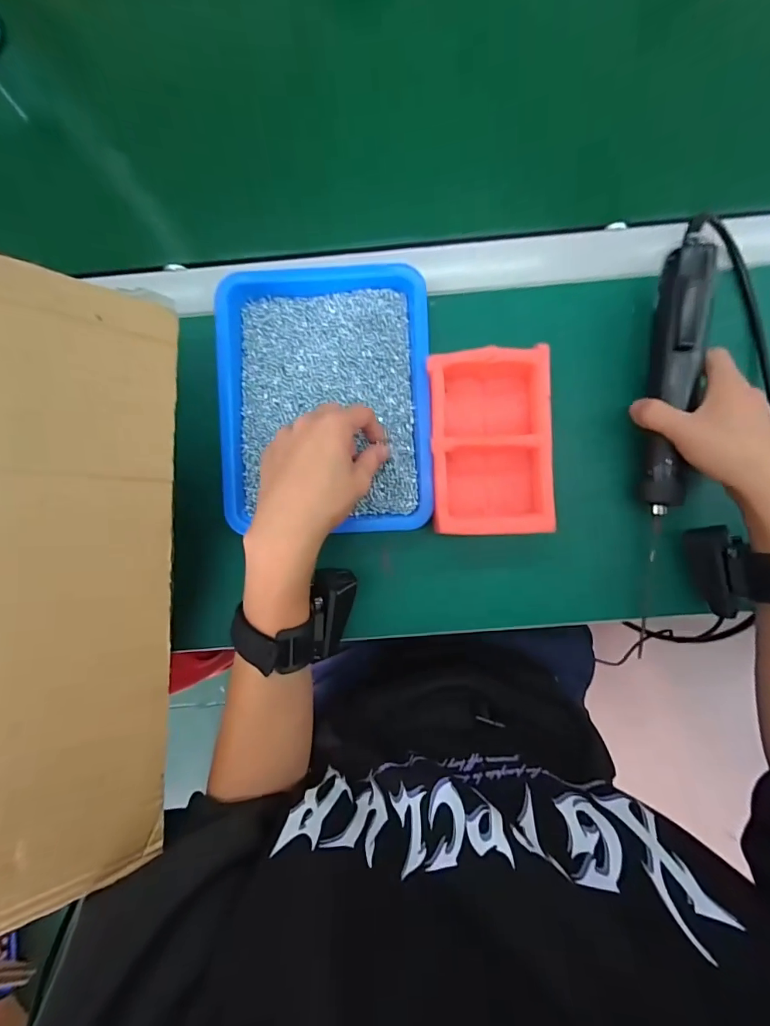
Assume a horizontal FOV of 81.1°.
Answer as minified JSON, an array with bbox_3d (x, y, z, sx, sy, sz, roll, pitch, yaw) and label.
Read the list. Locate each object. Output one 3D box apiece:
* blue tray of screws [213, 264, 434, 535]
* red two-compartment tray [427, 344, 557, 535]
[{"bbox_3d":[-0.050,-0.097,0.380,0.173,0.022,0.222,-2,91,1],"label":"blue tray of screws"},{"bbox_3d":[0.084,-0.056,0.367,0.091,0.032,0.143,-2,91,1],"label":"red two-compartment tray"}]

